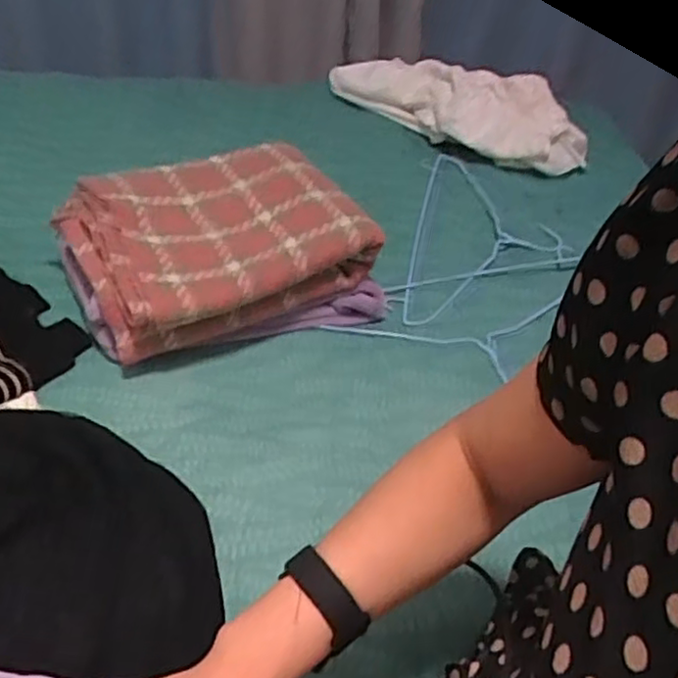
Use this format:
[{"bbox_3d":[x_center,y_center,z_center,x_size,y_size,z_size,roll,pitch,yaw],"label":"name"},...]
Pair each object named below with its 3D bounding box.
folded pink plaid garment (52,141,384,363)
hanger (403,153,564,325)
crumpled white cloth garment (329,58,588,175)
[{"bbox_3d":[-0.146,-0.112,0.836,0.310,0.118,0.232,-21,49,-25],"label":"folded pink plaid garment"},{"bbox_3d":[0.217,-0.154,1.002,0.204,0.014,0.451,11,41,7],"label":"hanger"},{"bbox_3d":[0.202,-0.425,1.211,0.475,0.091,0.135,33,50,27],"label":"crumpled white cloth garment"}]

